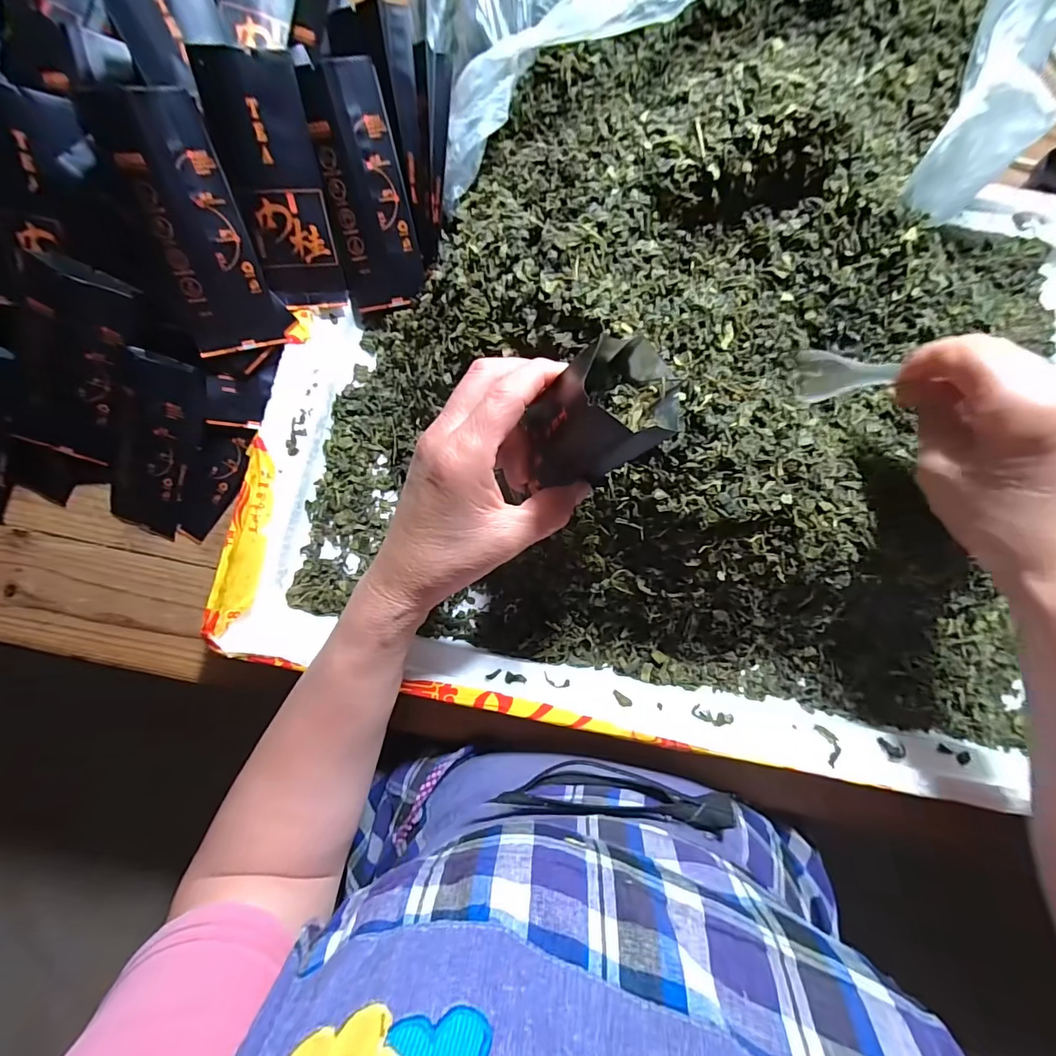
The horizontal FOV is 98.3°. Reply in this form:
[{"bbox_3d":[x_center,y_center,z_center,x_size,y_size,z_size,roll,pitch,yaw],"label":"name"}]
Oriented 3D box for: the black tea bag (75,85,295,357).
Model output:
[{"bbox_3d":[-0.201,-0.179,0.280,0.056,0.129,0.026,-5,41,-1],"label":"black tea bag"}]

